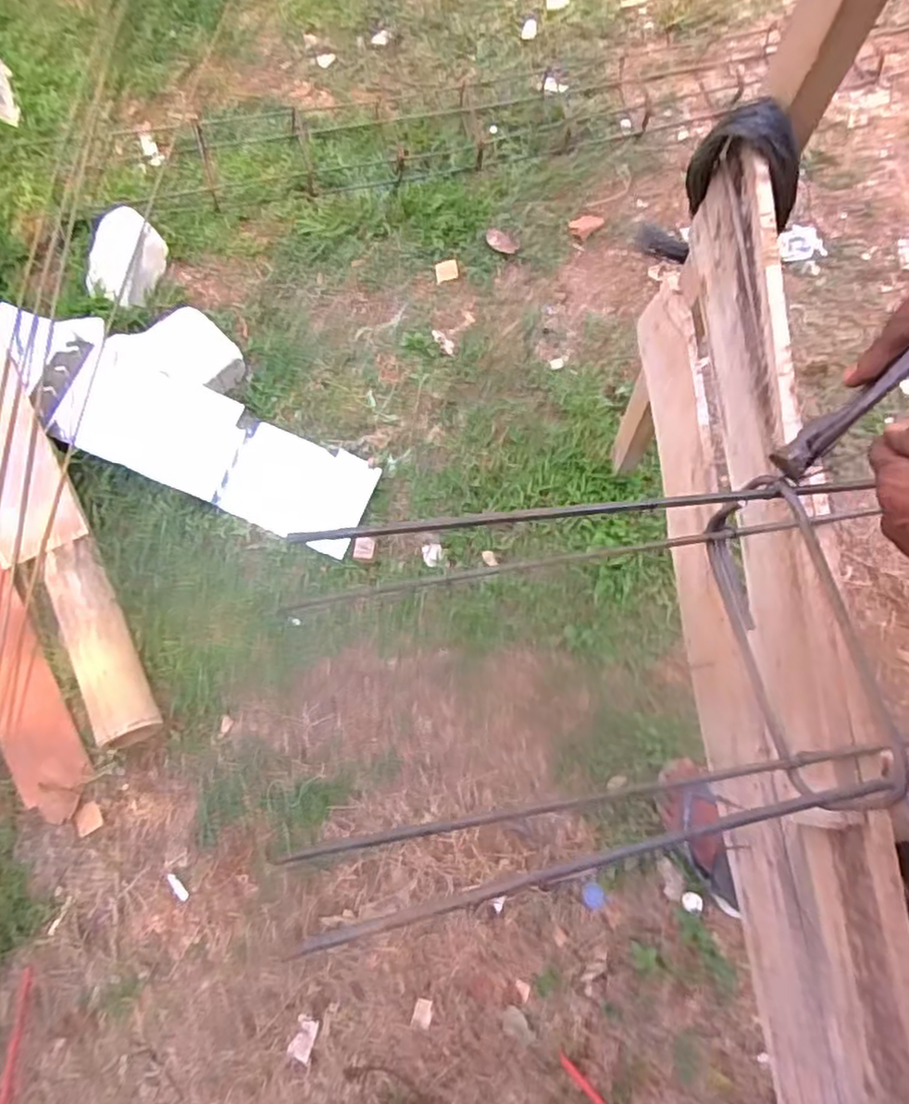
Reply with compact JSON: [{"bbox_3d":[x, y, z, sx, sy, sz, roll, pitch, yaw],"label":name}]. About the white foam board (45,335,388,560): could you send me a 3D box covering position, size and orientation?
[{"bbox_3d":[-0.451,-0.198,1.309,0.592,0.043,0.217,24,75,-4],"label":"white foam board"}]

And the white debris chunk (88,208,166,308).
[{"bbox_3d":[-0.690,-0.618,1.423,0.113,0.089,0.223,10,70,3],"label":"white debris chunk"}]

